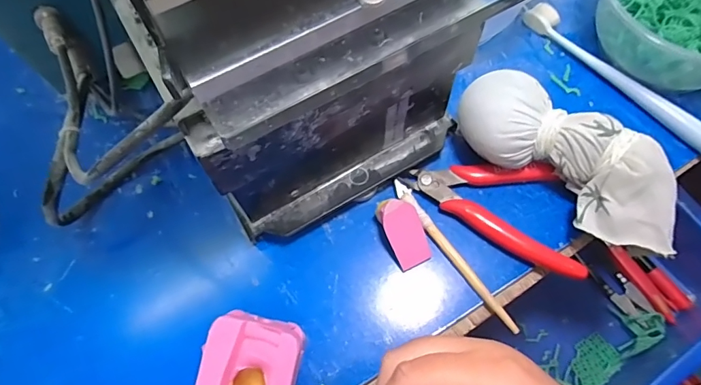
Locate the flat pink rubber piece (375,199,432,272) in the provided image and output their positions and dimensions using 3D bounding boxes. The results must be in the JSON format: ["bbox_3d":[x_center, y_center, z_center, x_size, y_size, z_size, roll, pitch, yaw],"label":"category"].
[{"bbox_3d":[0.033,0.025,0.273,0.023,0.006,0.044,-27,98,-15],"label":"flat pink rubber piece"}]

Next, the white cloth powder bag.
[{"bbox_3d":[0.135,-0.017,0.272,0.147,0.051,0.059,37,72,16],"label":"white cloth powder bag"}]

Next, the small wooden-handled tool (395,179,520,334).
[{"bbox_3d":[0.063,0.037,0.273,0.008,0.006,0.114,-32,69,-12],"label":"small wooden-handled tool"}]

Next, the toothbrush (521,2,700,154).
[{"bbox_3d":[0.199,-0.079,0.316,0.015,0.019,0.182,-36,70,-13],"label":"toothbrush"}]

